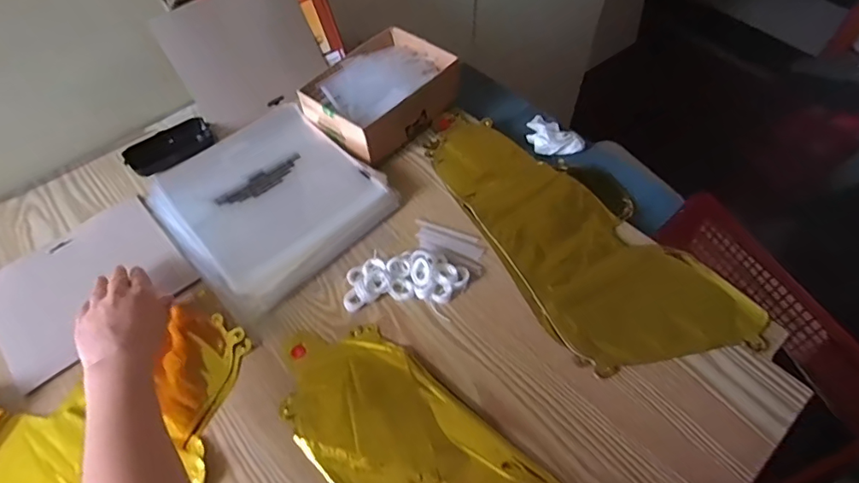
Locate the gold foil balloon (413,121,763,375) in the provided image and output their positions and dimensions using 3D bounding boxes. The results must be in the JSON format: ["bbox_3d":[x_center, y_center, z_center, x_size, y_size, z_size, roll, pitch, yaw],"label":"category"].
[{"bbox_3d":[0.163,-0.026,0.574,0.198,0.023,0.403,-26,60,-17],"label":"gold foil balloon"}]

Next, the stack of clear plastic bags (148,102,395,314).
[{"bbox_3d":[-0.190,-0.052,0.589,0.227,0.033,0.221,39,64,23],"label":"stack of clear plastic bags"}]

